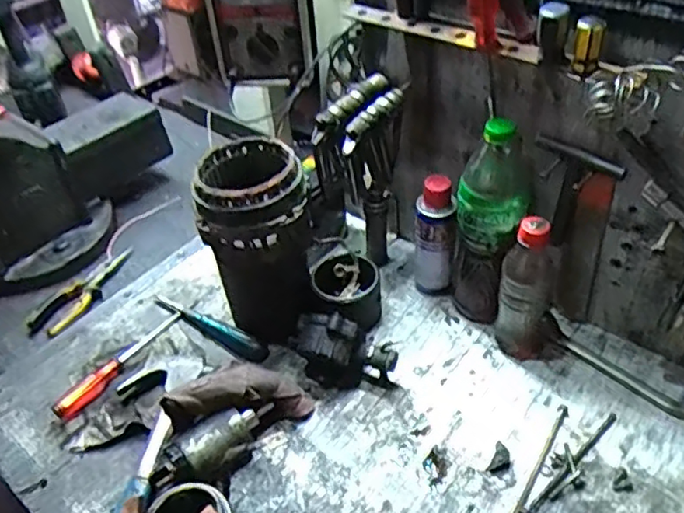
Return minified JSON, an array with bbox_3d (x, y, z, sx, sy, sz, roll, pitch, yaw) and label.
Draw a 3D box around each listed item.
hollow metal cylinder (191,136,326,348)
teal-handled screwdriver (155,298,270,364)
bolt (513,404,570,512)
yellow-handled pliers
[{"bbox_3d":[-0.103,-0.008,0.755,0.121,0.238,0.132,-15,44,-11],"label":"hollow metal cylinder"},{"bbox_3d":[-0.174,0.089,0.808,0.189,0.024,0.029,27,52,30],"label":"teal-handled screwdriver"},{"bbox_3d":[0.204,0.218,0.638,0.012,0.005,0.168,23,50,27],"label":"bolt"},{"bbox_3d":[-0.375,0.054,0.911,0.060,0.020,0.187,20,48,24],"label":"yellow-handled pliers"}]

